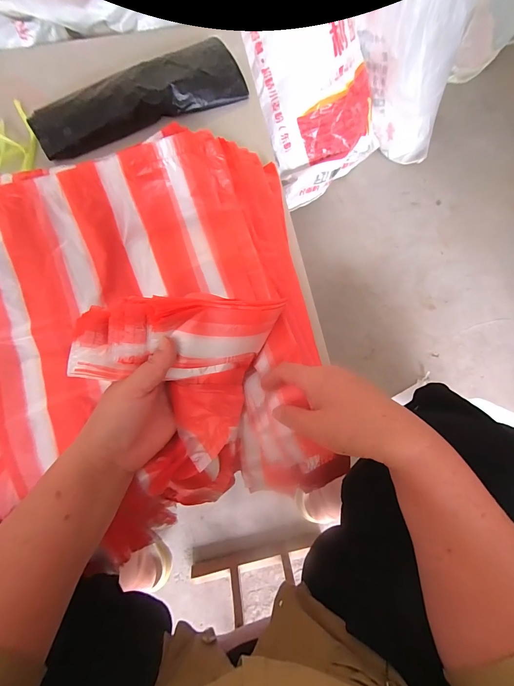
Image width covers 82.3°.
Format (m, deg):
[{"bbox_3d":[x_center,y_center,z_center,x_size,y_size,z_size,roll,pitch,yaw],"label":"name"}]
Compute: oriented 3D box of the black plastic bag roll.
[{"bbox_3d":[-0.192,-0.407,0.486,0.355,0.052,0.091,-26,76,-6],"label":"black plastic bag roll"}]

